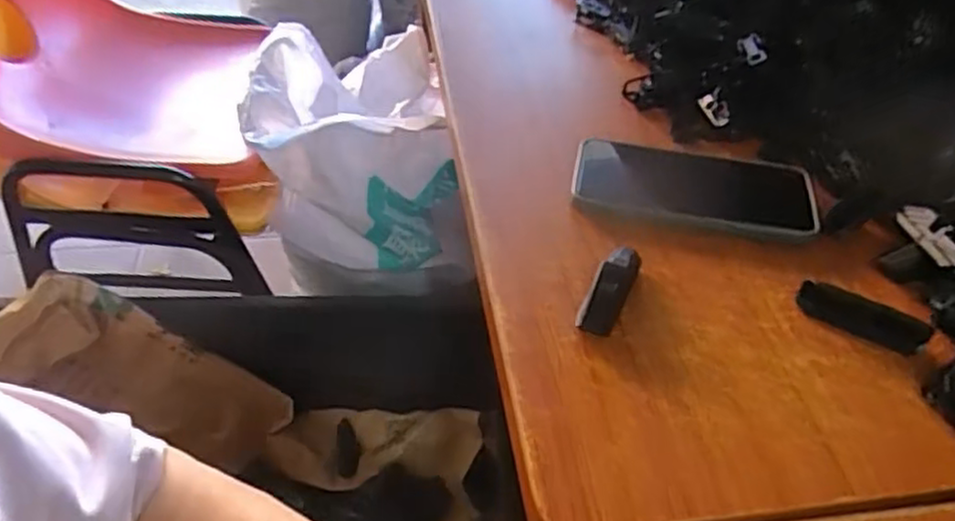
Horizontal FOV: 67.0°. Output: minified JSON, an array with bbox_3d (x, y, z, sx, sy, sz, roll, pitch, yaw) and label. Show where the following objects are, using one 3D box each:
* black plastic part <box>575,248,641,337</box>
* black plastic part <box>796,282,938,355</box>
[{"bbox_3d":[0.081,0.016,0.435,0.020,0.023,0.066,22,50,19],"label":"black plastic part"},{"bbox_3d":[0.232,0.034,0.434,0.074,0.016,0.022,27,51,22],"label":"black plastic part"}]

